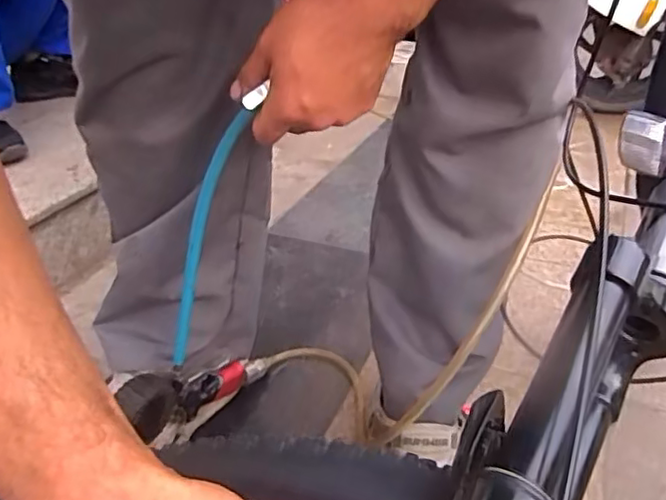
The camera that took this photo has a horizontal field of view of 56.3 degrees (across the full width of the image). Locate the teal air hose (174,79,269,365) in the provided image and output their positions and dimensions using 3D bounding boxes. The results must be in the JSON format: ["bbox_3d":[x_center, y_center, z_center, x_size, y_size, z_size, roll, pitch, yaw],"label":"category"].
[{"bbox_3d":[-0.115,-0.013,0.552,0.024,0.276,0.012,10,26,-22],"label":"teal air hose"}]

